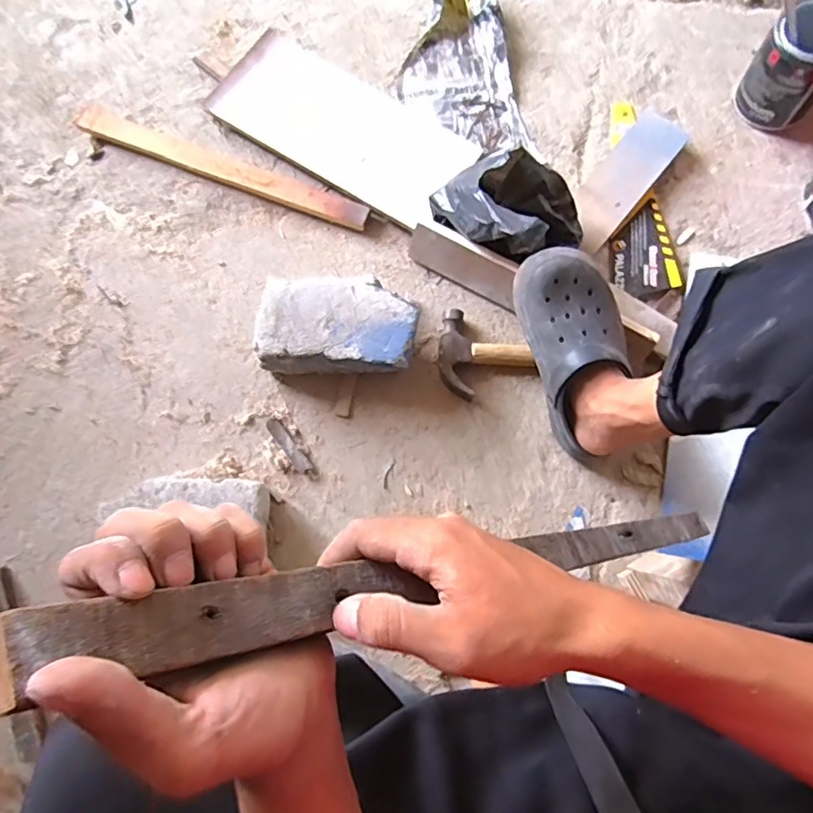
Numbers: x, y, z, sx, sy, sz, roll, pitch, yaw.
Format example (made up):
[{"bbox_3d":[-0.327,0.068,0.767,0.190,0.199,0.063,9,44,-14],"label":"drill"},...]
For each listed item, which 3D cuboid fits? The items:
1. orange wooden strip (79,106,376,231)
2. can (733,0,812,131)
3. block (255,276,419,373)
[{"bbox_3d":[-0.282,-0.361,0.839,0.475,0.021,0.041,23,79,7],"label":"orange wooden strip"},{"bbox_3d":[0.557,-0.487,0.799,0.107,0.131,0.104,-42,81,-7],"label":"can"},{"bbox_3d":[-0.091,-0.108,0.750,0.209,0.086,0.122,4,78,2],"label":"block"}]

